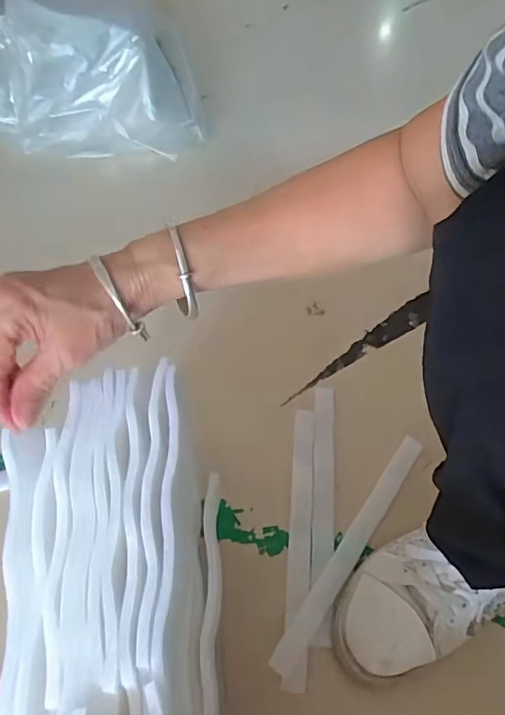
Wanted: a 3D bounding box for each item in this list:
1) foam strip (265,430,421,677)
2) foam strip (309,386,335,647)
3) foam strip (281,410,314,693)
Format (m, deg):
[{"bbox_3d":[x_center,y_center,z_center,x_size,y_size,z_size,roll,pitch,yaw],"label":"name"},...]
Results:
[{"bbox_3d":[0.095,0.170,0.462,0.022,0.011,0.248,31,59,19],"label":"foam strip"},{"bbox_3d":[0.069,0.136,0.488,0.023,0.012,0.255,5,54,2],"label":"foam strip"},{"bbox_3d":[0.045,0.161,0.467,0.021,0.012,0.252,5,54,2],"label":"foam strip"}]

